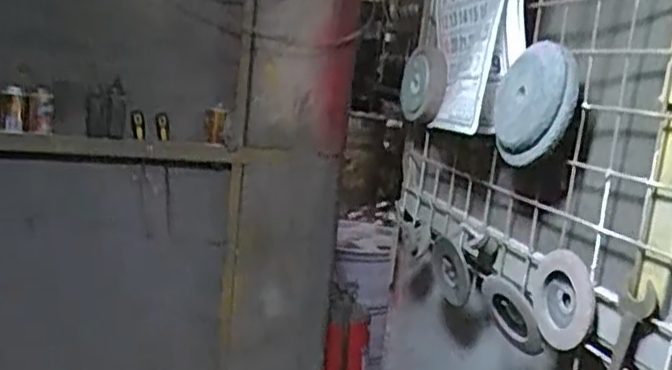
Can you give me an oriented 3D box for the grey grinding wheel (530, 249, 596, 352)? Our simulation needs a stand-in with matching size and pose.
[{"bbox_3d":[0.231,0.116,0.710,0.024,0.089,0.102,6,9,-5],"label":"grey grinding wheel"}]

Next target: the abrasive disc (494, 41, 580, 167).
[{"bbox_3d":[0.210,-0.087,0.746,0.027,0.113,0.122,8,-28,-22],"label":"abrasive disc"}]

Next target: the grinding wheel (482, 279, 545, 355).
[{"bbox_3d":[0.201,0.148,0.780,0.014,0.083,0.083,-24,22,-25],"label":"grinding wheel"}]

